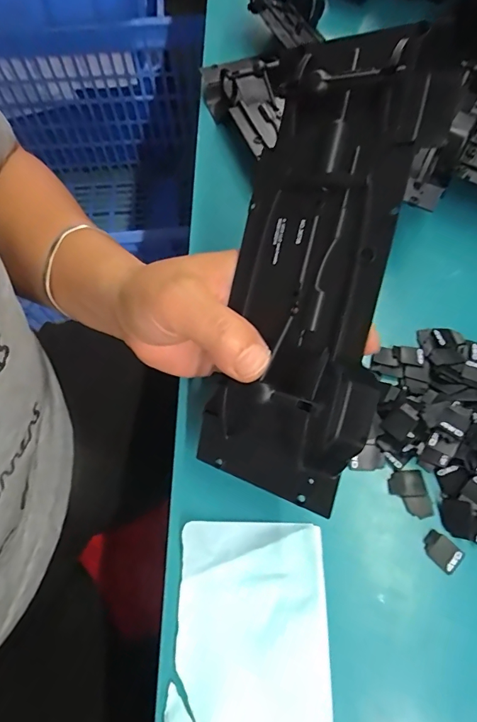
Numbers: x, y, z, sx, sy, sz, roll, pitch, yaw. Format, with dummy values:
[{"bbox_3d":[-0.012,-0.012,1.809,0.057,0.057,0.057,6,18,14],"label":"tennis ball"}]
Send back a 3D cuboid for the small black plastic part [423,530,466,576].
[{"bbox_3d":[0.103,0.095,0.209,0.014,0.004,0.019,-41,72,-16],"label":"small black plastic part"}]

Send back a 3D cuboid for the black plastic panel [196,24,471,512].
[{"bbox_3d":[0.030,-0.033,0.177,0.071,0.026,0.186,16,99,29],"label":"black plastic panel"}]

